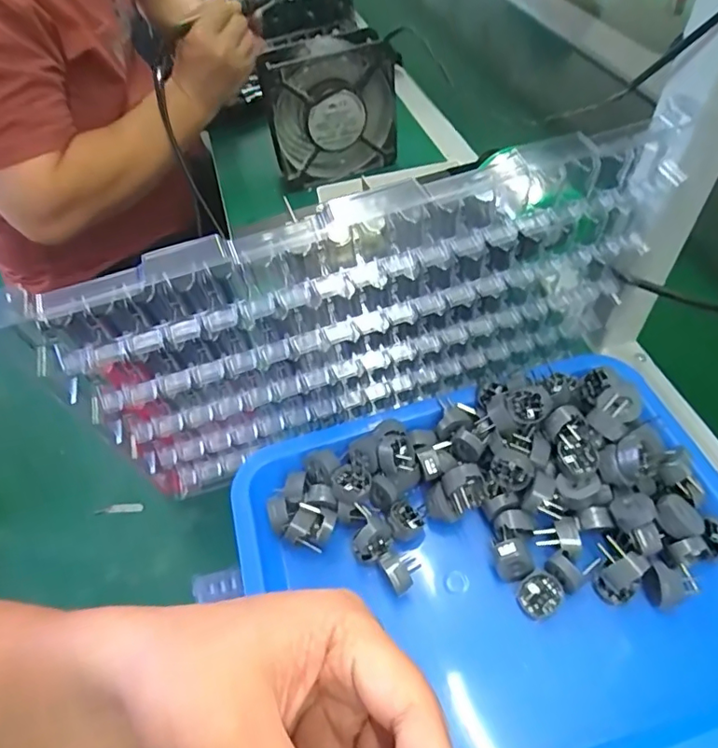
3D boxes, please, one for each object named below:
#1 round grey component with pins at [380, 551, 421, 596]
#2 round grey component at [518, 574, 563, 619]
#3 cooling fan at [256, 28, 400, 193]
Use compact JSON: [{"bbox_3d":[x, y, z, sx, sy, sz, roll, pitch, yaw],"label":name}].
[{"bbox_3d":[0.030,0.134,0.360,0.026,0.022,0.024,-25,54,-15],"label":"round grey component with pins"},{"bbox_3d":[0.120,0.146,0.351,0.027,0.014,0.024,-32,56,-20],"label":"round grey component"},{"bbox_3d":[-0.032,-0.314,0.643,0.153,0.152,0.053,-12,51,-5],"label":"cooling fan"}]

